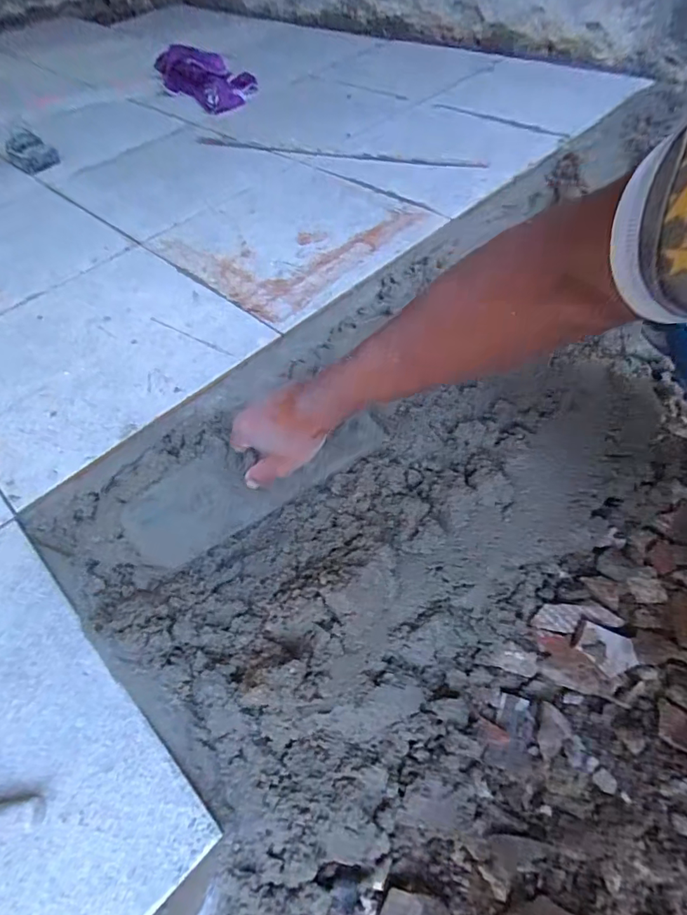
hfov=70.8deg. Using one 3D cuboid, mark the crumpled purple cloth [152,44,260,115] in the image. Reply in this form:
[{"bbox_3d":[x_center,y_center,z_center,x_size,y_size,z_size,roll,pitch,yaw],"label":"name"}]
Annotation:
[{"bbox_3d":[-0.356,-1.038,1.305,0.184,0.095,0.285,-36,59,-20],"label":"crumpled purple cloth"}]

